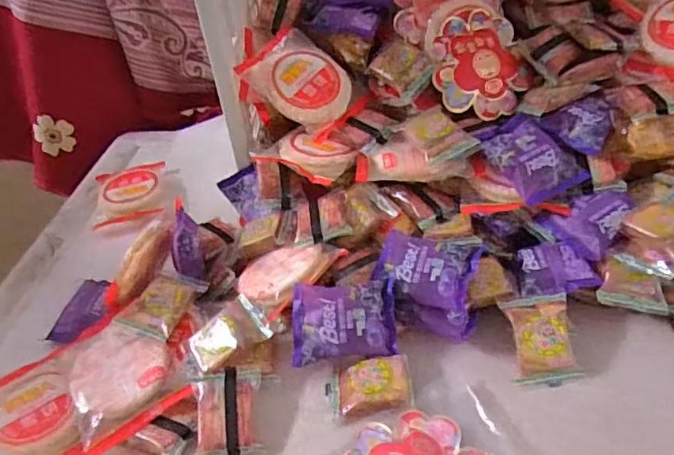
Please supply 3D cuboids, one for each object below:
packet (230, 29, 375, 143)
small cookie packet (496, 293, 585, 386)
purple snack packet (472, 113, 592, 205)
[{"bbox_3d":[-0.031,-0.138,0.534,0.111,0.017,0.083,43,70,10],"label":"packet"},{"bbox_3d":[0.158,0.085,0.431,0.049,0.013,0.066,-9,65,6],"label":"small cookie packet"},{"bbox_3d":[0.168,-0.062,0.487,0.064,0.023,0.083,-32,61,-16],"label":"purple snack packet"}]

